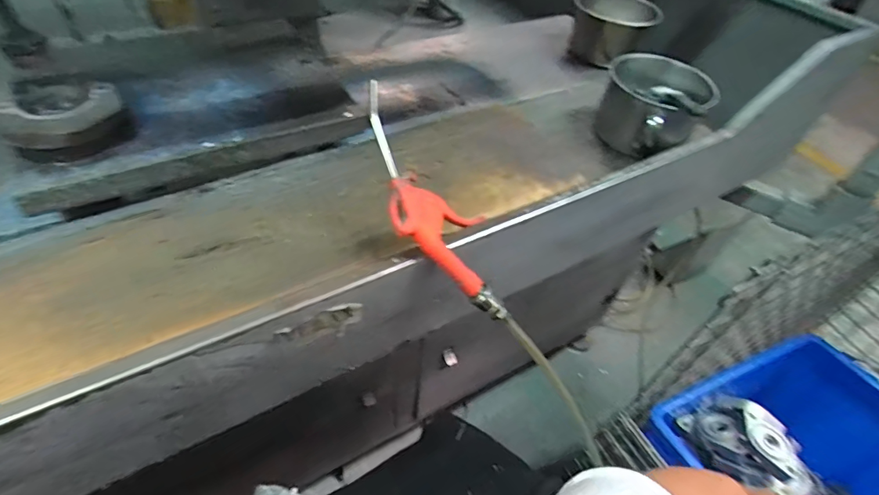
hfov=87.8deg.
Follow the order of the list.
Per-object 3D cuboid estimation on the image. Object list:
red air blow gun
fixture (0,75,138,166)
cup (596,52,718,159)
[{"bbox_3d":[-0.005,-0.031,0.431,0.087,0.021,0.246,-46,110,-37],"label":"red air blow gun"},{"bbox_3d":[-0.388,-0.141,0.471,0.103,0.045,0.120,-30,57,-30],"label":"fixture"},{"bbox_3d":[0.279,-0.182,0.612,0.127,0.096,0.142,38,54,25],"label":"cup"}]

